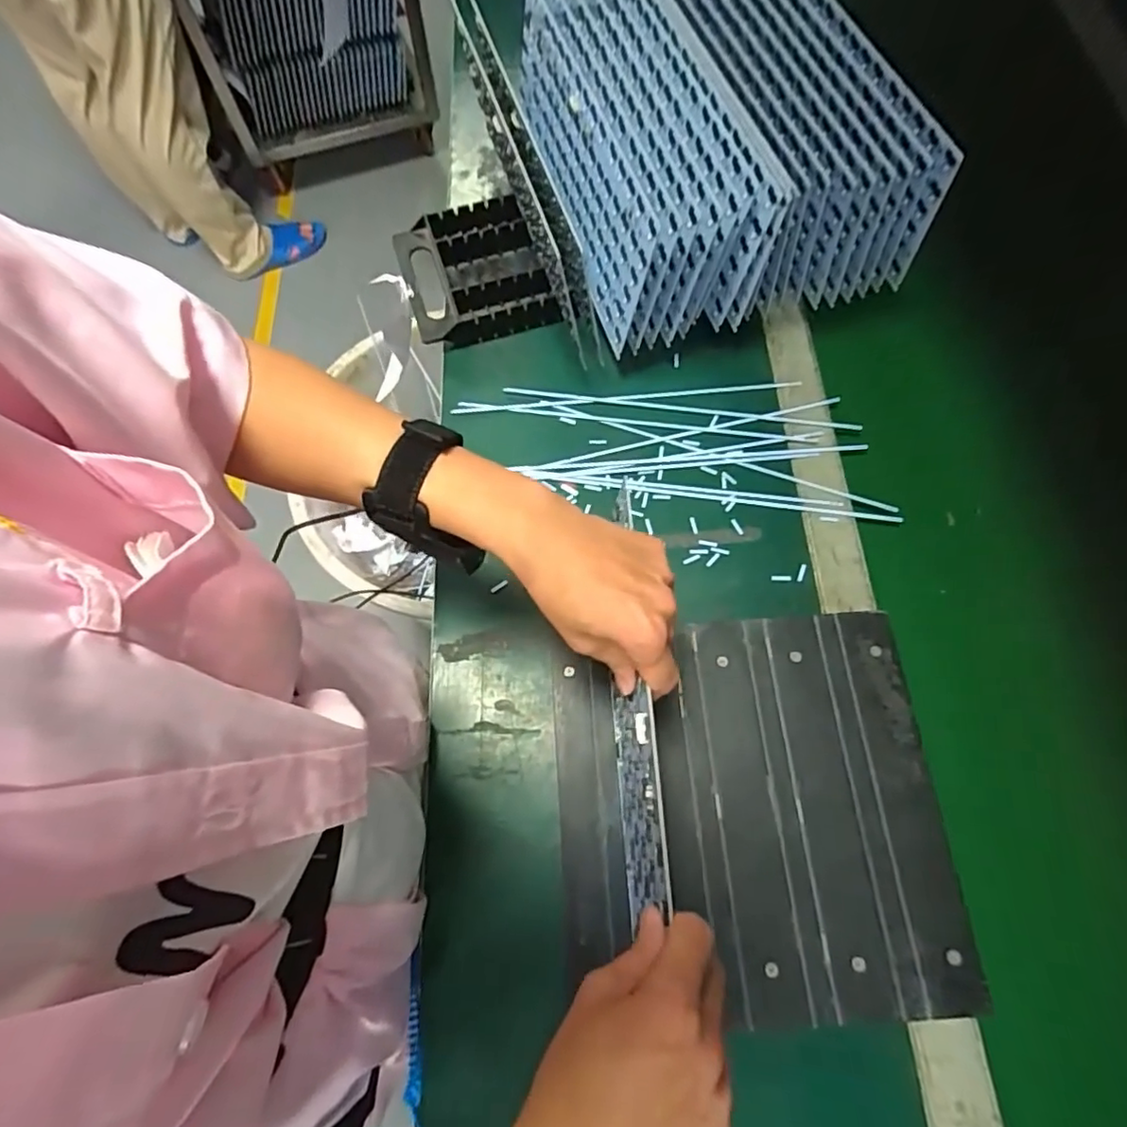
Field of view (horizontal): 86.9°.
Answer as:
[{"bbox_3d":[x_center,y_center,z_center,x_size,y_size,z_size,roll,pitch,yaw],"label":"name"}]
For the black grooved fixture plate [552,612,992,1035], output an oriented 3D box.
[{"bbox_3d":[0.121,0.160,0.396,0.246,0.024,0.241,-3,69,-2],"label":"black grooved fixture plate"}]

